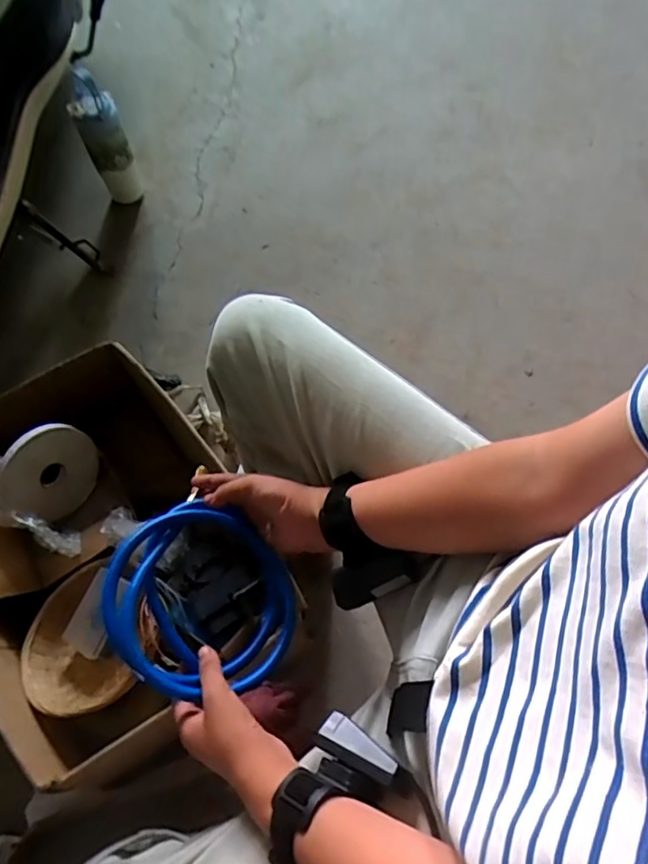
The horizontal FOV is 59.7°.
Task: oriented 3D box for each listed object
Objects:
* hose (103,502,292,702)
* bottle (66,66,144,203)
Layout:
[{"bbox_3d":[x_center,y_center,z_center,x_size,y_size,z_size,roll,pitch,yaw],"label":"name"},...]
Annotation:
[{"bbox_3d":[-0.110,0.155,0.523,0.158,0.076,0.173,-1,63,1],"label":"hose"},{"bbox_3d":[-0.474,-0.631,1.233,0.090,0.277,0.086,-26,66,-11],"label":"bottle"}]

